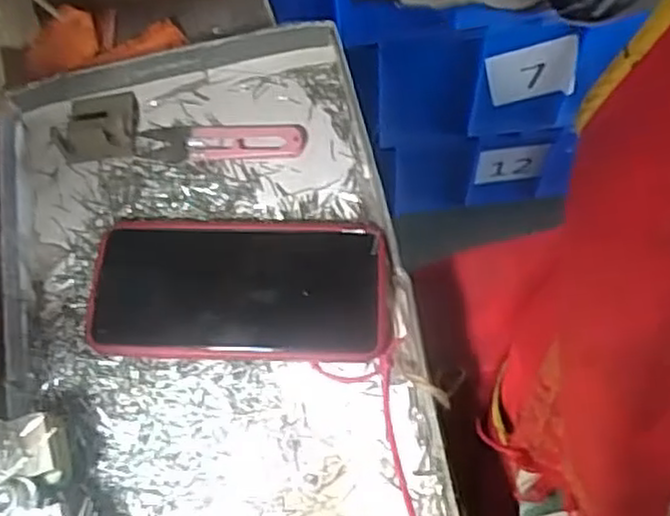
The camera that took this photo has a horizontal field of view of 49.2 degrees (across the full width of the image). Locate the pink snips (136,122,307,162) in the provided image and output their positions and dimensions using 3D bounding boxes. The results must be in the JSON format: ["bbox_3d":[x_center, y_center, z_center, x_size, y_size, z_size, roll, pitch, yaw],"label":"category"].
[{"bbox_3d":[-0.069,-0.072,0.448,0.101,0.007,0.026,0,67,1],"label":"pink snips"}]

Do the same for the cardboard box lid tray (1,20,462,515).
[{"bbox_3d":[-0.063,0.043,0.393,0.208,0.036,0.356,-13,68,-4],"label":"cardboard box lid tray"}]

